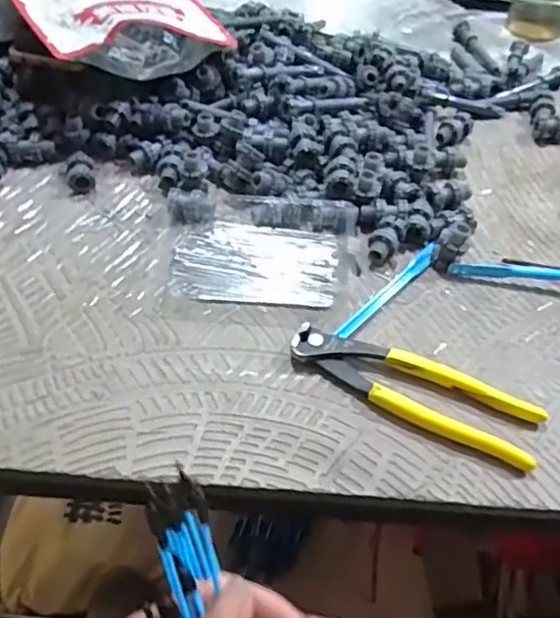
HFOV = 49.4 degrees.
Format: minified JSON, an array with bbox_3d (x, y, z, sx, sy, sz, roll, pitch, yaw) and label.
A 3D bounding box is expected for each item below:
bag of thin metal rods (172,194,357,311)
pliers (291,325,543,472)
[{"bbox_3d":[-0.010,-0.049,0.477,0.140,0.022,0.104,4,50,1],"label":"bag of thin metal rods"},{"bbox_3d":[0.087,0.051,0.400,0.165,0.014,0.048,20,52,14],"label":"pliers"}]

